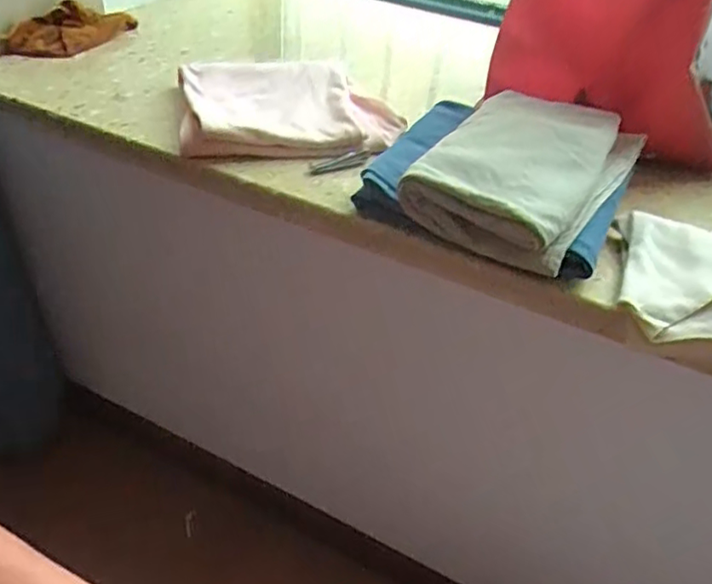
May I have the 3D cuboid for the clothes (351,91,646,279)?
[{"bbox_3d":[0.151,-0.132,0.651,0.238,0.067,0.244,21,43,18],"label":"clothes"}]

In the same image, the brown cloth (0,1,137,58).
[{"bbox_3d":[-0.426,-0.401,0.944,0.203,0.067,0.068,-19,45,-23],"label":"brown cloth"}]

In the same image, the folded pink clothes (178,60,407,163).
[{"bbox_3d":[-0.080,-0.228,0.772,0.256,0.053,0.191,-3,41,-10],"label":"folded pink clothes"}]

